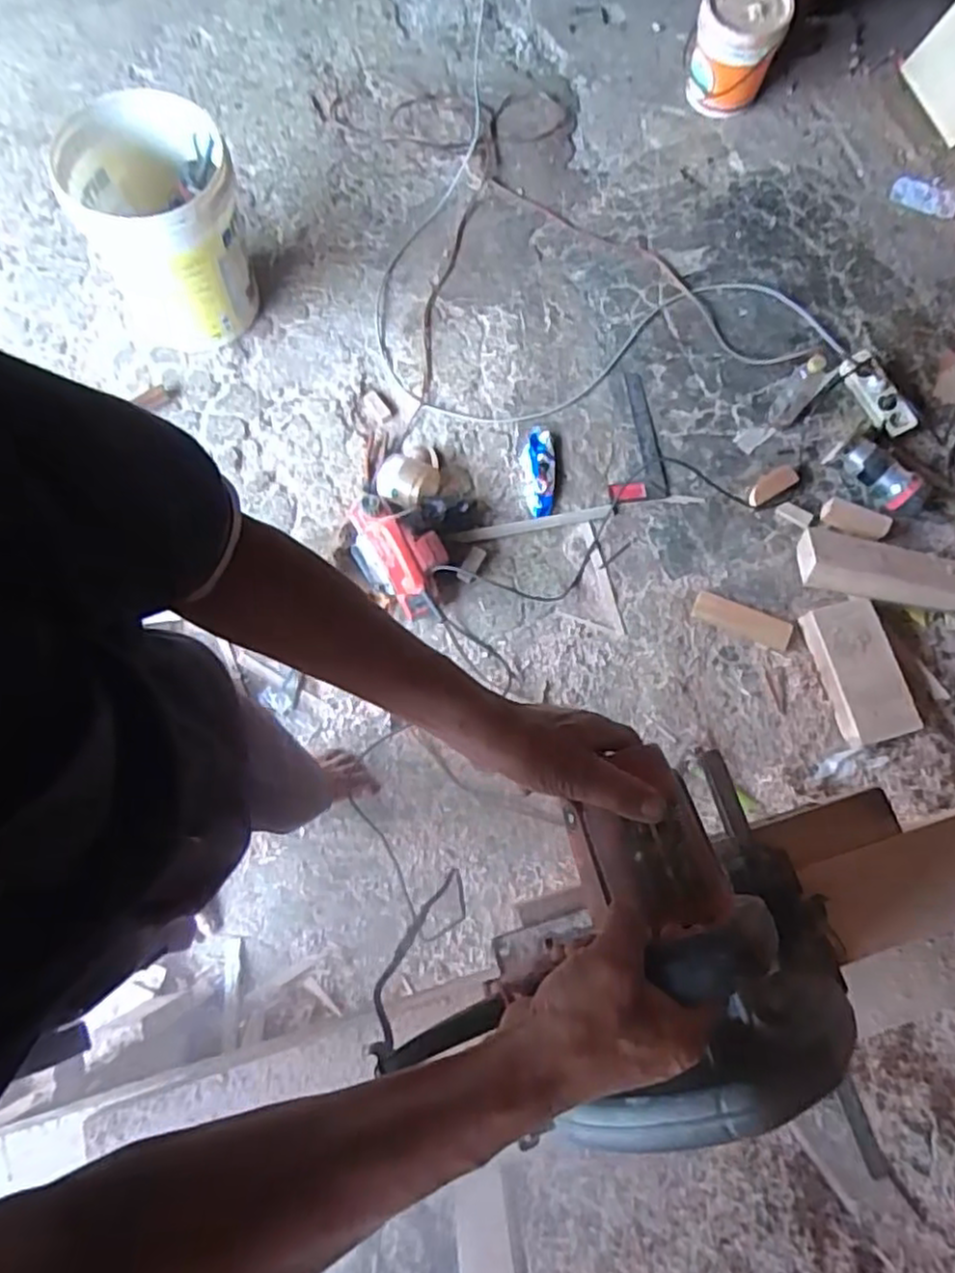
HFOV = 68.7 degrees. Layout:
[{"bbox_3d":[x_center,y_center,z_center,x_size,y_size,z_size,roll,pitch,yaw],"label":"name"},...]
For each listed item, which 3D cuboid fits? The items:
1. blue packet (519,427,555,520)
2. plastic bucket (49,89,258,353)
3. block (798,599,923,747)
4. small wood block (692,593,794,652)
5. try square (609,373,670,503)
[{"bbox_3d":[0.126,-0.344,1.464,0.071,0.015,0.203,-3,78,0],"label":"blue packet"},{"bbox_3d":[-0.618,-0.815,1.415,0.322,0.337,0.307,0,78,1],"label":"plastic bucket"},{"bbox_3d":[0.720,0.065,1.325,0.141,0.057,0.266,-15,78,-3],"label":"block"},{"bbox_3d":[0.519,-0.032,1.368,0.189,0.011,0.055,23,79,6],"label":"small wood block"},{"bbox_3d":[0.328,-0.429,1.489,0.117,0.024,0.300,-5,78,0],"label":"try square"}]

